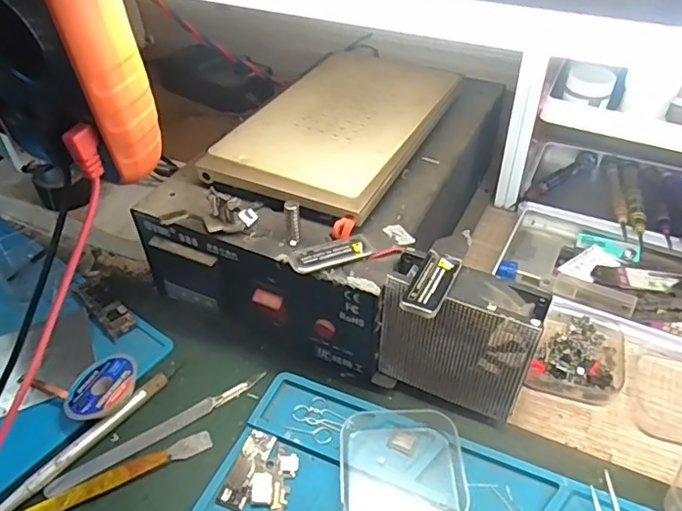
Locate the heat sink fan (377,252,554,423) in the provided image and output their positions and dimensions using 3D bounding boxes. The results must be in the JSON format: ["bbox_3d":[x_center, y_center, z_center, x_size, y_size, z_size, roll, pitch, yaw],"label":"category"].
[{"bbox_3d":[0.065,0.046,0.311,0.080,0.086,0.033,15,46,18],"label":"heat sink fan"}]

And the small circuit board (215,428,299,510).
[{"bbox_3d":[-0.041,0.118,0.301,0.037,0.004,0.044,14,46,17],"label":"small circuit board"}]

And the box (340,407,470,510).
[{"bbox_3d":[0.033,0.113,0.298,0.064,0.010,0.067,-4,44,0],"label":"box"}]

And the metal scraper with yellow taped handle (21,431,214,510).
[{"bbox_3d":[-0.130,0.123,0.301,0.120,0.005,0.012,-21,46,-18],"label":"metal scraper with yellow taped handle"}]

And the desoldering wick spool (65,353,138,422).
[{"bbox_3d":[-0.143,0.080,0.336,0.038,0.017,0.044,29,52,30],"label":"desoldering wick spool"}]

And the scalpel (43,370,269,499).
[{"bbox_3d":[-0.103,0.102,0.326,0.130,0.005,0.012,-27,48,-23],"label":"scalpel"}]

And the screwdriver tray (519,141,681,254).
[{"bbox_3d":[0.248,-0.047,0.452,0.182,0.017,0.122,22,49,24],"label":"screwdriver tray"}]

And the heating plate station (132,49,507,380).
[{"bbox_3d":[0.001,-0.049,0.400,0.167,0.103,0.241,18,47,21],"label":"heating plate station"}]

